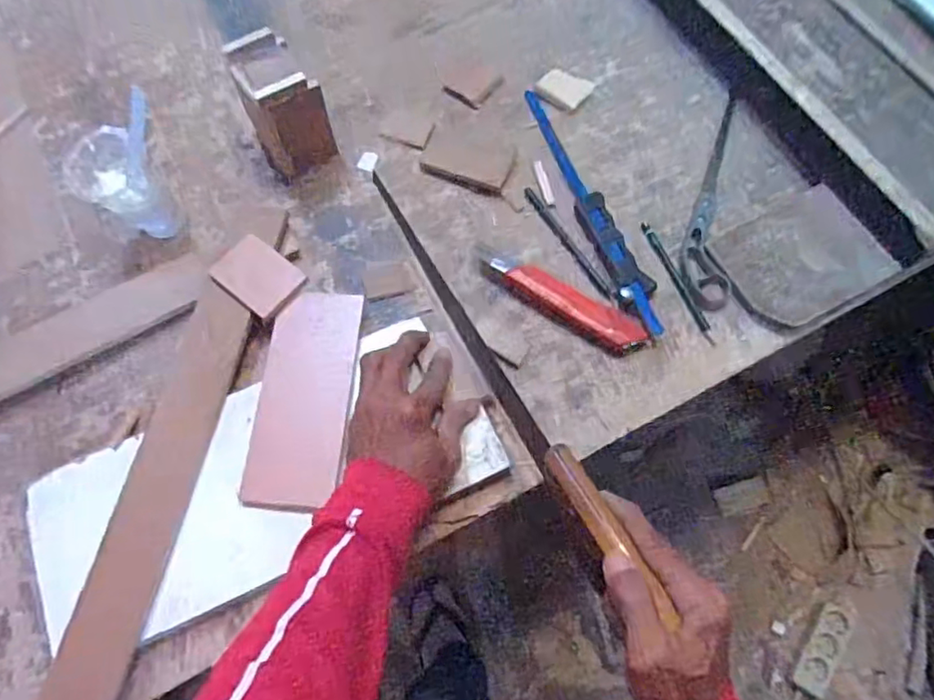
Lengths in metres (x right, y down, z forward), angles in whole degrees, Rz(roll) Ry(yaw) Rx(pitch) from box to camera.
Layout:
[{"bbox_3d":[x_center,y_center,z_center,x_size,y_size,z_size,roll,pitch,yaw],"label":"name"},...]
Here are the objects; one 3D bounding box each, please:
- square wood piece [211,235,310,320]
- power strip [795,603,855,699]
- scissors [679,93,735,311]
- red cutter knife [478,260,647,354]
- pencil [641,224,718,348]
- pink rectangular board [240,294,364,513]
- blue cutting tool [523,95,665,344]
[{"bbox_3d":[-0.186,-0.066,0.519,0.078,0.005,0.055,37,81,18],"label":"square wood piece"},{"bbox_3d":[0.640,0.532,1.045,0.048,0.030,0.164,32,73,14],"label":"power strip"},{"bbox_3d":[0.236,-0.153,0.573,0.044,0.009,0.249,9,69,5],"label":"scissors"},{"bbox_3d":[0.087,-0.044,0.528,0.159,0.022,0.035,31,72,13],"label":"red cutter knife"},{"bbox_3d":[0.195,-0.065,0.541,0.010,0.004,0.132,-20,69,-6],"label":"pencil"},{"bbox_3d":[-0.134,0.039,0.486,0.075,0.005,0.180,5,74,-3],"label":"pink rectangular board"},{"bbox_3d":[0.121,-0.145,0.570,0.033,0.011,0.291,-17,69,-5],"label":"blue cutting tool"}]

